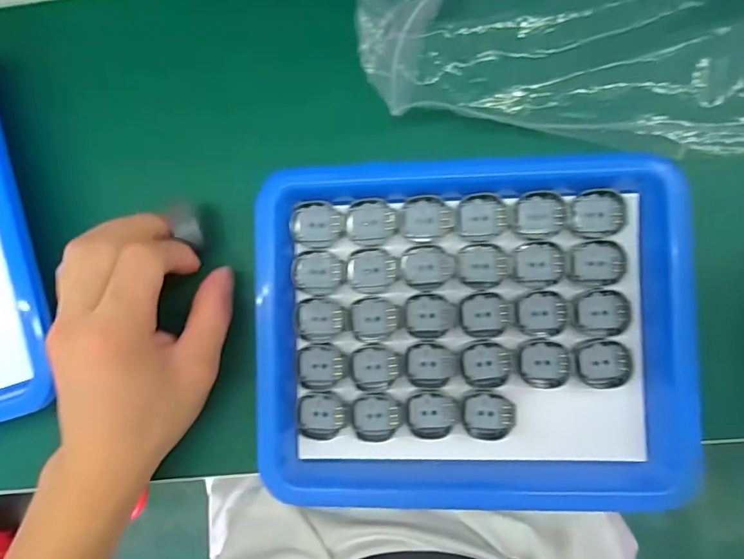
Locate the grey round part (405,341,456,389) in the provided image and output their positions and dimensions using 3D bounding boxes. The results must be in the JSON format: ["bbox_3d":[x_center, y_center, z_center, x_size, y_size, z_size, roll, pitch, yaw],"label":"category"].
[{"bbox_3d":[0.031,0.045,0.262,0.025,0.004,0.024,0,88,4],"label":"grey round part"}]

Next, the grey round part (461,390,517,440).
[{"bbox_3d":[0.062,0.071,0.258,0.026,0.004,0.025,0,88,4],"label":"grey round part"}]

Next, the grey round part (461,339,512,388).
[{"bbox_3d":[0.060,0.045,0.260,0.024,0.004,0.024,0,88,4],"label":"grey round part"}]

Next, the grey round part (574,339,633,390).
[{"bbox_3d":[0.120,0.044,0.255,0.026,0.004,0.024,0,88,4],"label":"grey round part"}]

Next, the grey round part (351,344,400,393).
[{"bbox_3d":[0.002,0.048,0.266,0.025,0.004,0.024,0,88,4],"label":"grey round part"}]

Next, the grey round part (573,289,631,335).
[{"bbox_3d":[0.120,0.017,0.255,0.026,0.005,0.024,0,88,4],"label":"grey round part"}]

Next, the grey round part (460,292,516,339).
[{"bbox_3d":[0.061,0.019,0.260,0.027,0.004,0.023,-5,87,3],"label":"grey round part"}]

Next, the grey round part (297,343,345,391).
[{"bbox_3d":[-0.028,0.048,0.268,0.024,0.004,0.024,0,88,4],"label":"grey round part"}]

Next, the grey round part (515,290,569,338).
[{"bbox_3d":[0.089,0.018,0.257,0.025,0.004,0.024,0,88,4],"label":"grey round part"}]

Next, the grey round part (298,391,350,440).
[{"bbox_3d":[-0.026,0.074,0.267,0.027,0.004,0.024,-5,87,3],"label":"grey round part"}]

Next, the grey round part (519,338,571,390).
[{"bbox_3d":[0.090,0.044,0.258,0.025,0.004,0.025,0,88,4],"label":"grey round part"}]

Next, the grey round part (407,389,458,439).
[{"bbox_3d":[0.032,0.071,0.260,0.026,0.004,0.024,-6,87,3],"label":"grey round part"}]

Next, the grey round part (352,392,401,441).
[{"bbox_3d":[0.002,0.074,0.264,0.025,0.004,0.024,0,88,4],"label":"grey round part"}]

